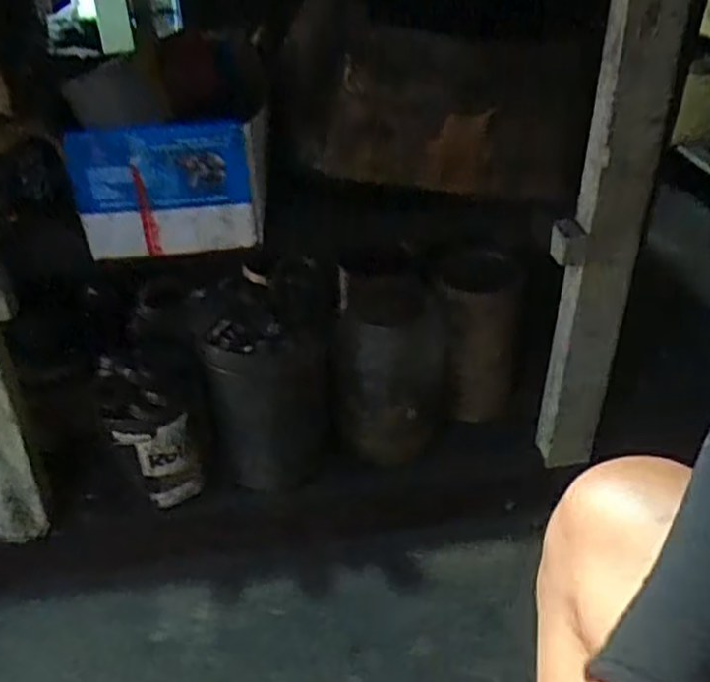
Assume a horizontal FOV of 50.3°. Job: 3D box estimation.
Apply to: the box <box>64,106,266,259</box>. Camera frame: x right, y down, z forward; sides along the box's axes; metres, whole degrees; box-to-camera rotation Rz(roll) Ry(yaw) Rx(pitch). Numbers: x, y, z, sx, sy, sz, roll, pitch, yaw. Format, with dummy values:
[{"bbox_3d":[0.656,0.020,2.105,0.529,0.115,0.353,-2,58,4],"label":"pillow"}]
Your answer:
[{"bbox_3d":[-0.190,-0.158,0.790,0.196,0.143,0.050,-7,36,-10],"label":"box"}]

